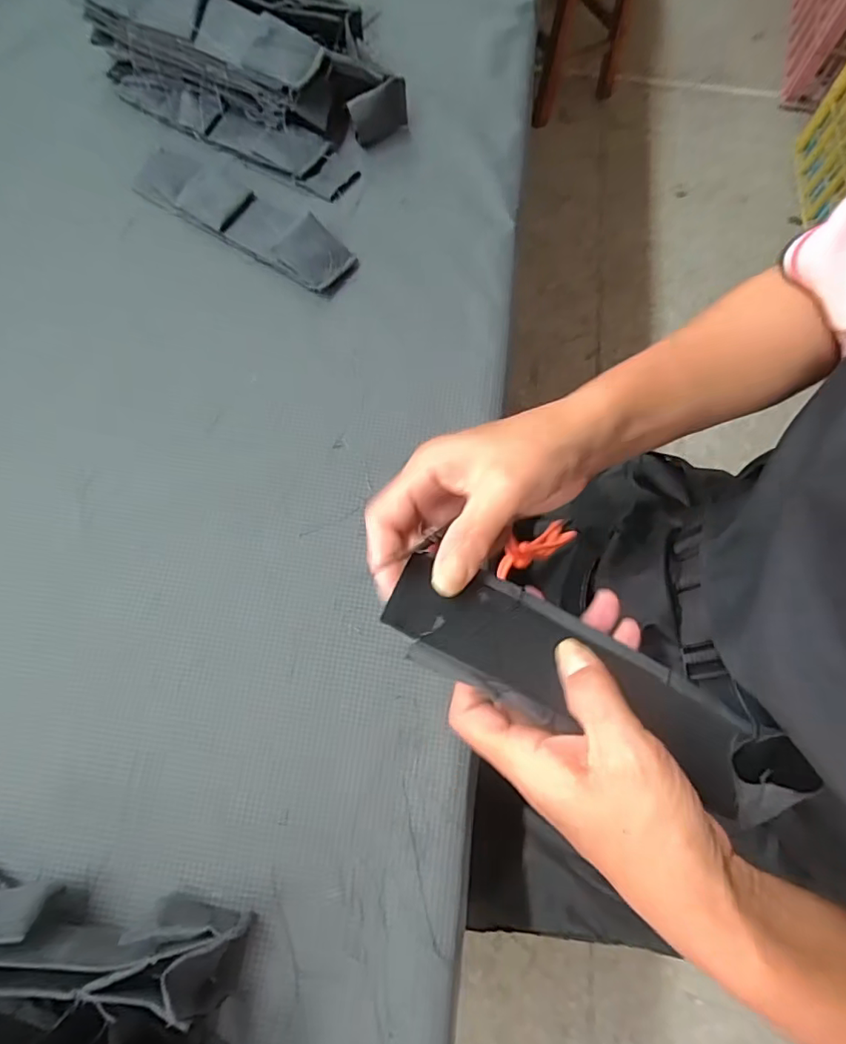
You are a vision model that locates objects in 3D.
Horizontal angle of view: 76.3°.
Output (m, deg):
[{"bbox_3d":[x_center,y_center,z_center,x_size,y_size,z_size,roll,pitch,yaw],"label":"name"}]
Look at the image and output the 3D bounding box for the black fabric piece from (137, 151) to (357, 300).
[{"bbox_3d":[-0.151,-0.256,0.442,0.220,0.015,0.054,35,74,10],"label":"black fabric piece"}]

